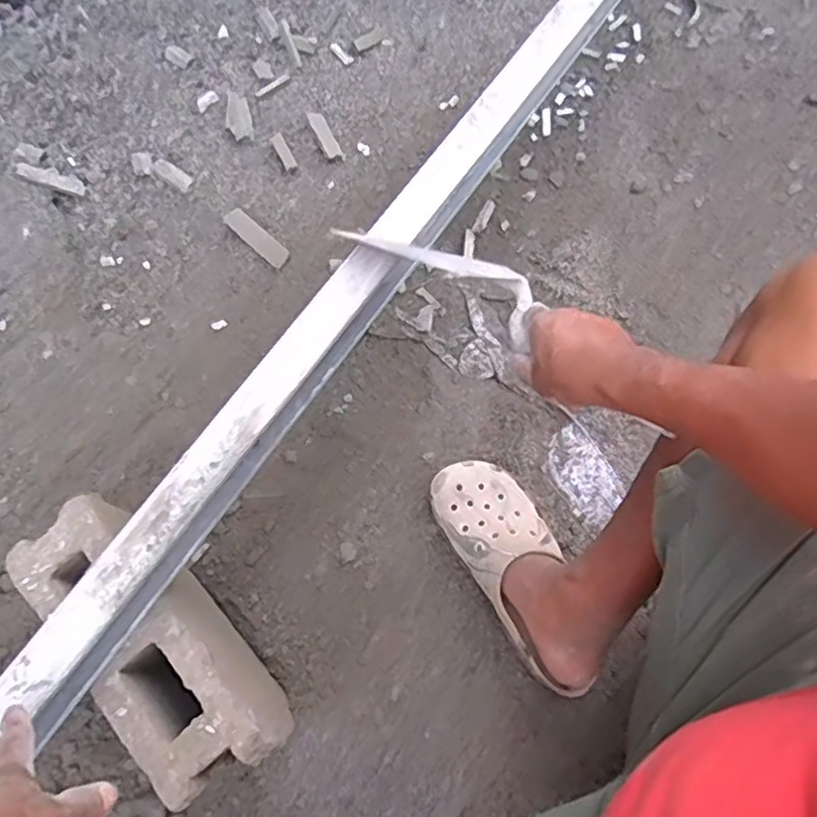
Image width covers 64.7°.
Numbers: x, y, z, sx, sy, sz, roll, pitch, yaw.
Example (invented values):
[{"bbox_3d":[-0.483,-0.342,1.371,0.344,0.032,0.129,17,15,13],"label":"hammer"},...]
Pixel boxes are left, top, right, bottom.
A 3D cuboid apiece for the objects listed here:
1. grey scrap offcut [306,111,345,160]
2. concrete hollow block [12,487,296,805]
[{"bbox_3d":[-0.125,-0.411,0.967,0.024,0.006,0.092,-27,70,-5],"label":"grey scrap offcut"},{"bbox_3d":[-0.254,0.244,0.662,0.103,0.182,0.303,-40,77,-13],"label":"concrete hollow block"}]

